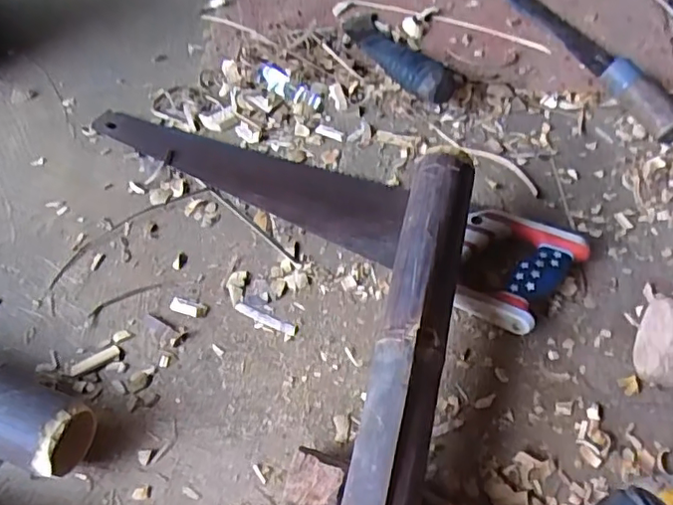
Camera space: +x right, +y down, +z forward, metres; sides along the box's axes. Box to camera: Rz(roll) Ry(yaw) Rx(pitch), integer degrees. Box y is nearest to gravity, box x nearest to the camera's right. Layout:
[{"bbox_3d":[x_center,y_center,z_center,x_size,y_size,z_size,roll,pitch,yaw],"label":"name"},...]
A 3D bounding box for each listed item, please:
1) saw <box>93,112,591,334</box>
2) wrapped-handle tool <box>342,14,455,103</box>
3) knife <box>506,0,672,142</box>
[{"bbox_3d":[-0.017,-0.071,0.608,0.510,0.031,0.110,26,61,15],"label":"saw"},{"bbox_3d":[0.065,-0.235,0.700,0.052,0.033,0.210,-22,47,-14],"label":"wrapped-handle tool"},{"bbox_3d":[0.305,-0.253,0.715,0.051,0.029,0.321,-22,60,-14],"label":"knife"}]

